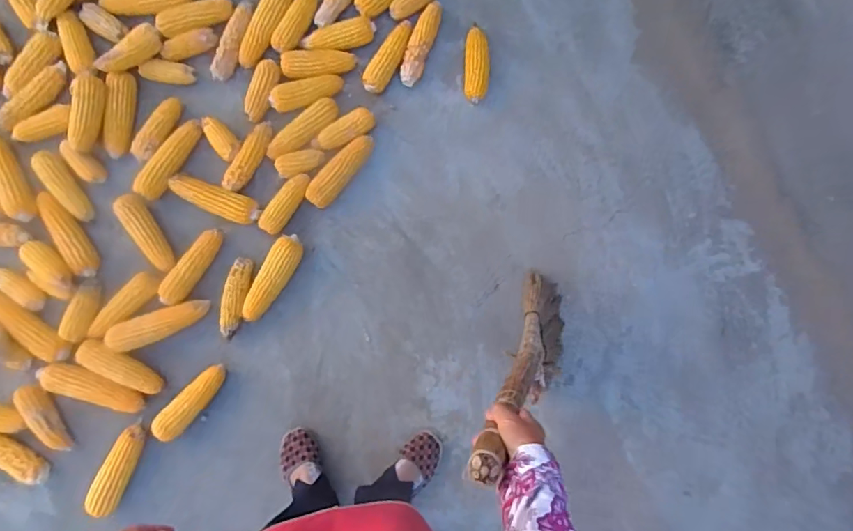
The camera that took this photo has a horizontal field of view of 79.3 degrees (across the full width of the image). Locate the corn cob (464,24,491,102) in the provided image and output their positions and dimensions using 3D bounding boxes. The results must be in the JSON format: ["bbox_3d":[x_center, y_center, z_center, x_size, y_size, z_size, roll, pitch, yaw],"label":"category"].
[{"bbox_3d":[0.119,-0.472,1.190,0.061,0.042,0.180,2,84,-2],"label":"corn cob"}]

